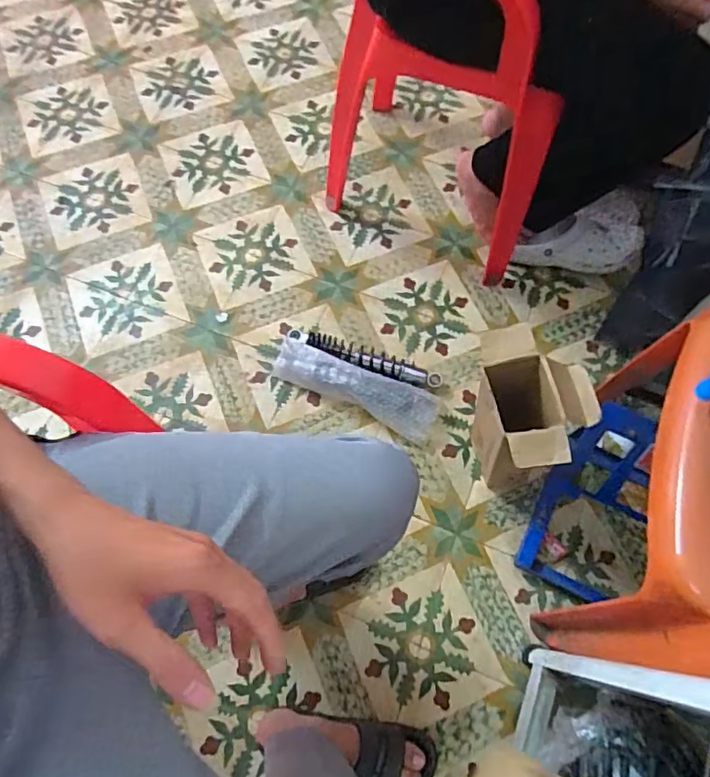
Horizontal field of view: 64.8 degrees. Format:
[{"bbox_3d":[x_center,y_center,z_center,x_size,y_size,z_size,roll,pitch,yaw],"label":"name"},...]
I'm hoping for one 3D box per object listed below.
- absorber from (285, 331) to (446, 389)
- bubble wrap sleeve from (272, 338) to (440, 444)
[{"bbox_3d":[0.017,-0.062,1.110,0.318,0.043,0.058,17,69,6],"label":"absorber"},{"bbox_3d":[-0.002,-0.001,1.074,0.332,0.052,0.091,21,70,7],"label":"bubble wrap sleeve"}]

